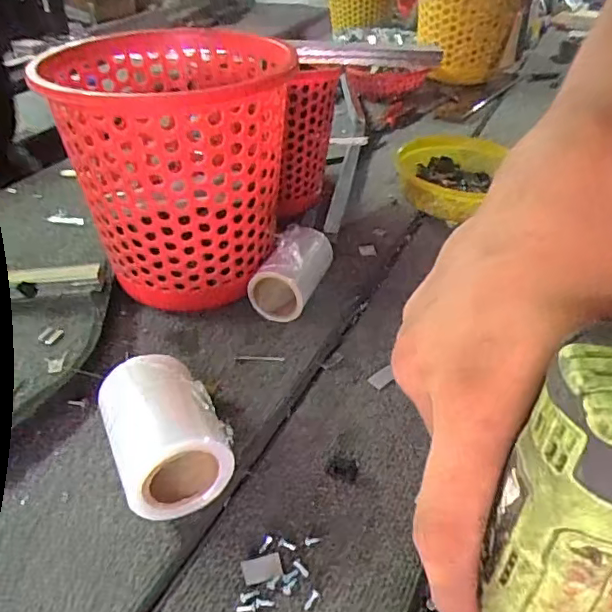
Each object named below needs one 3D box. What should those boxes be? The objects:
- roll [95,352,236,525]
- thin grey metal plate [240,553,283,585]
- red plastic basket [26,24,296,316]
[{"bbox_3d":[-0.109,0.098,0.447,0.078,0.080,0.105,-16,41,-23],"label":"roll"},{"bbox_3d":[-0.030,0.181,0.403,0.027,0.004,0.017,-8,39,-14],"label":"thin grey metal plate"},{"bbox_3d":[-0.131,-0.132,0.609,0.212,0.244,0.224,1,37,-2],"label":"red plastic basket"}]

